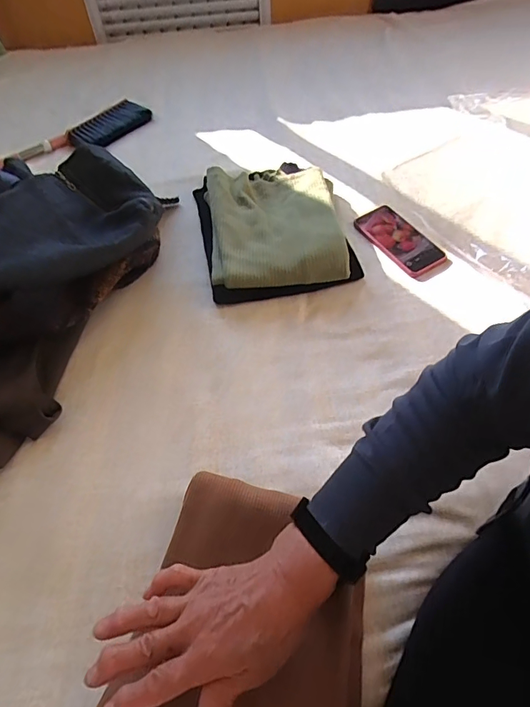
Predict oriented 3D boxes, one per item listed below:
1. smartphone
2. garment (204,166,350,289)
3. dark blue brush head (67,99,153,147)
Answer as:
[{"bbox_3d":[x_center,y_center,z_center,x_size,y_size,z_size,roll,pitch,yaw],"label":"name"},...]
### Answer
[{"bbox_3d":[0.233,-0.207,0.785,0.079,0.020,0.179,-35,62,-1],"label":"smartphone"},{"bbox_3d":[0.015,-0.246,0.787,0.228,0.034,0.305,-6,56,1],"label":"garment"},{"bbox_3d":[-0.358,-0.531,1.021,0.196,0.032,0.100,-40,63,-21],"label":"dark blue brush head"}]

